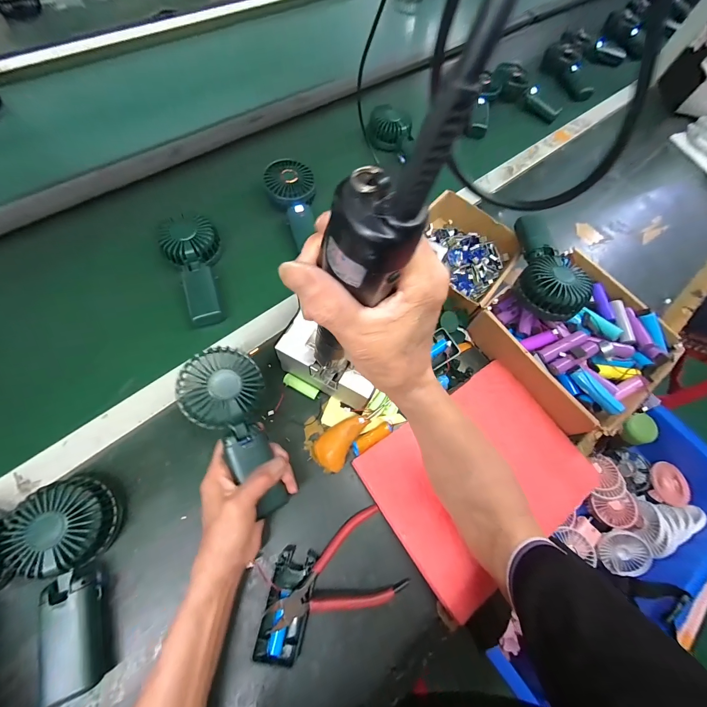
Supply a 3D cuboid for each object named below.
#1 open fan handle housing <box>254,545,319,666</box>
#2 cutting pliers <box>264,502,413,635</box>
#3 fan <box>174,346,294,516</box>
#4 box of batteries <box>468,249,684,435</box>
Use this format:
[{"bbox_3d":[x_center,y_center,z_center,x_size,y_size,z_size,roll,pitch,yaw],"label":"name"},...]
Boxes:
[{"bbox_3d":[-0.066,0.261,0.324,0.045,0.022,0.096,12,66,0],"label":"open fan handle housing"},{"bbox_3d":[-0.018,0.240,0.330,0.142,0.021,0.087,-24,71,-15],"label":"cutting pliers"},{"bbox_3d":[-0.120,0.083,0.328,0.077,0.029,0.177,-21,96,-12],"label":"fan"},{"bbox_3d":[0.319,-0.023,0.452,0.201,0.068,0.211,-34,74,-18],"label":"box of batteries"}]

